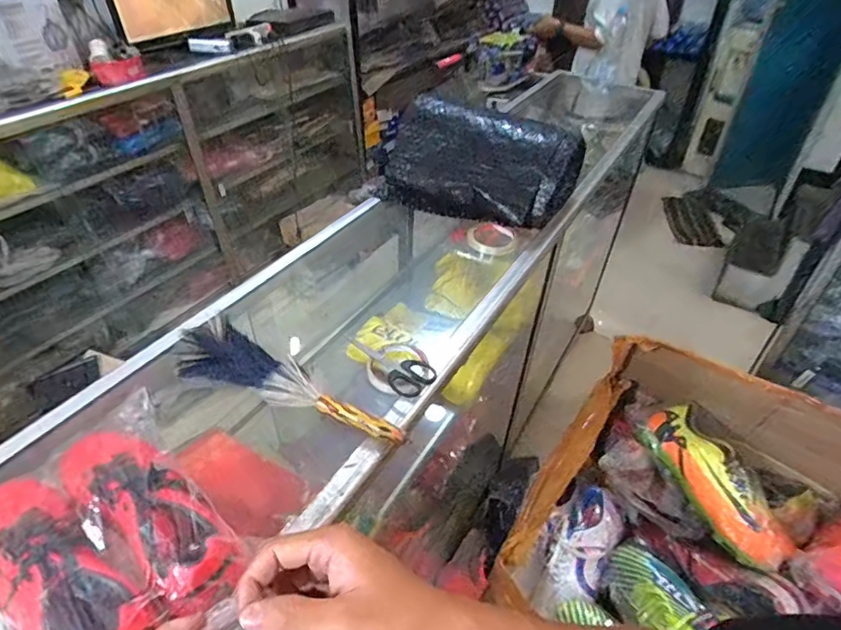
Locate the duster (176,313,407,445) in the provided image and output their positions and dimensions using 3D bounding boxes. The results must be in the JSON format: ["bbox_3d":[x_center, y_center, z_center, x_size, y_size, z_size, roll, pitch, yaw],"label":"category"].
[{"bbox_3d":[-0.170,0.089,0.641,0.314,0.041,0.082,22,44,23],"label":"duster"}]

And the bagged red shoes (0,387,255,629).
[{"bbox_3d":[-0.281,0.195,0.452,0.297,0.083,0.192,31,48,30],"label":"bagged red shoes"}]

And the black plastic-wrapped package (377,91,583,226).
[{"bbox_3d":[0.114,-0.312,1.025,0.352,0.161,0.186,24,45,24],"label":"black plastic-wrapped package"}]

